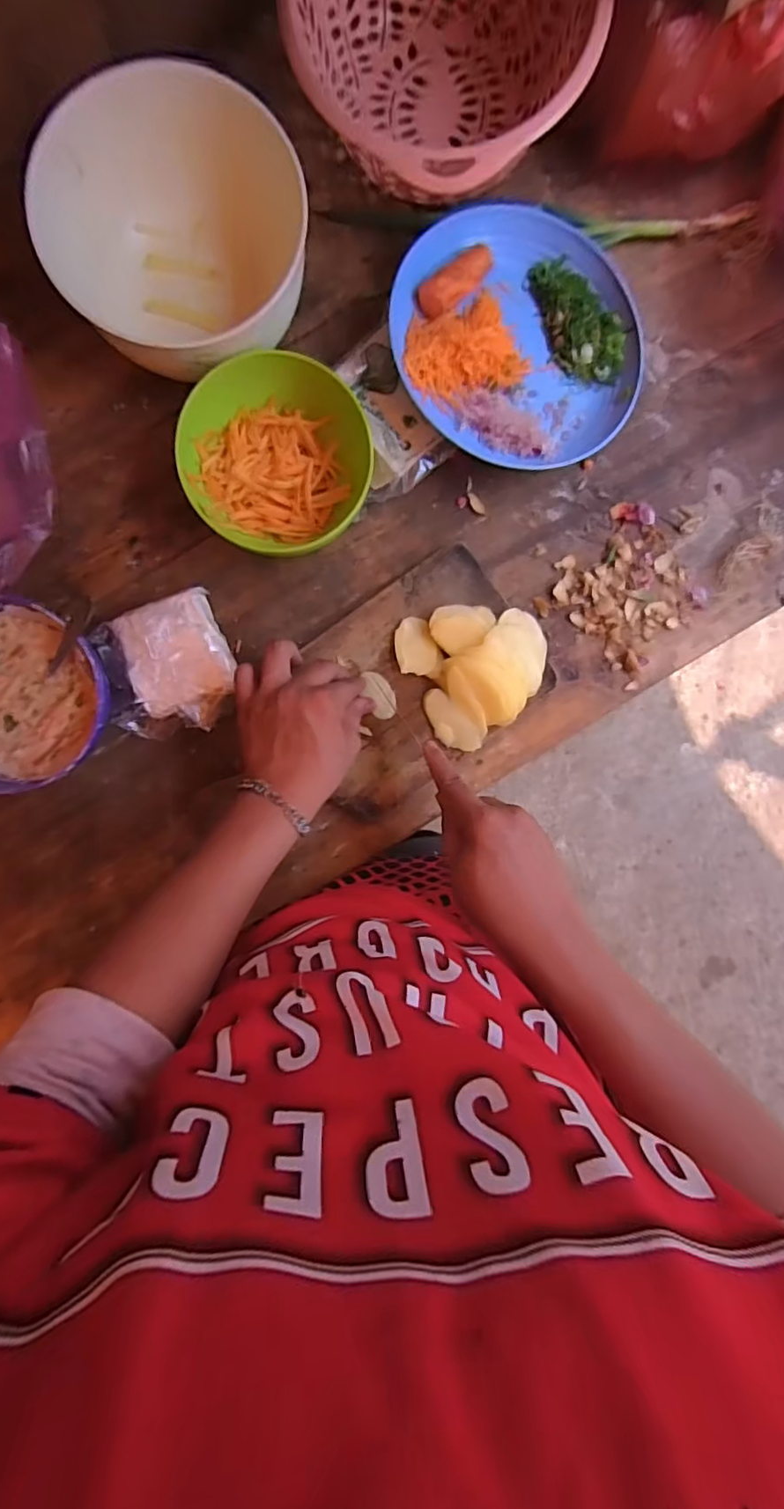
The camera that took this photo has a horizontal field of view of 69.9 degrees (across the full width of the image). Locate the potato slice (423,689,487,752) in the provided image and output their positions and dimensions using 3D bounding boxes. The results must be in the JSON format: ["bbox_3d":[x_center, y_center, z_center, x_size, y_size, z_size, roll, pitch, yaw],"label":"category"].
[{"bbox_3d":[0.054,-0.028,0.513,0.067,0.007,0.034,41,91,-3],"label":"potato slice"}]

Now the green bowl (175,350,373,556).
[{"bbox_3d":[-0.097,-0.244,0.466,0.139,0.075,0.142,0,93,-2],"label":"green bowl"}]

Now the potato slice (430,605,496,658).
[{"bbox_3d":[0.065,-0.116,0.508,0.056,0.020,0.043,-23,93,-1],"label":"potato slice"}]

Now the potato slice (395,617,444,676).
[{"bbox_3d":[0.021,-0.097,0.512,0.039,0.008,0.053,-24,93,-1],"label":"potato slice"}]

